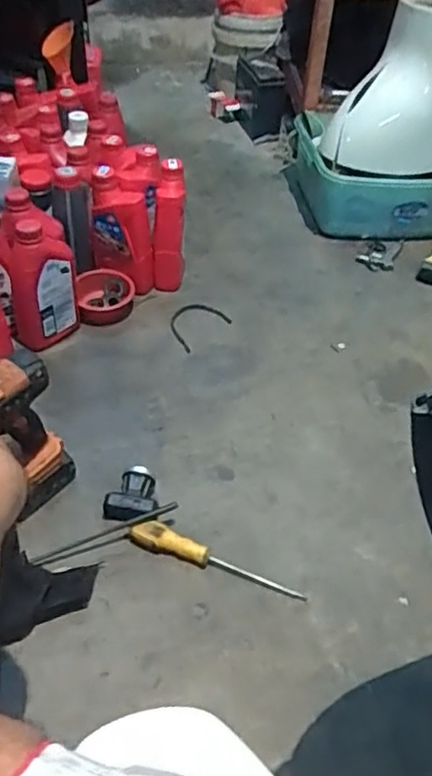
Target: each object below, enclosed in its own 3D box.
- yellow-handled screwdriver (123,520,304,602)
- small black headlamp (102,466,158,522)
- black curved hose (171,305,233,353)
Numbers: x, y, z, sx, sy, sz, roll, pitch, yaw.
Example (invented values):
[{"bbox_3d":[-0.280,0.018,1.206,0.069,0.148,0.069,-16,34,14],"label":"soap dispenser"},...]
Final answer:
[{"bbox_3d":[0.002,0.227,0.832,0.241,0.026,0.032,15,46,9],"label":"yellow-handled screwdriver"},{"bbox_3d":[-0.121,0.156,0.906,0.074,0.043,0.074,9,46,3],"label":"small black headlamp"},{"bbox_3d":[-0.042,-0.126,1.187,0.090,0.012,0.135,33,51,24],"label":"black curved hose"}]

